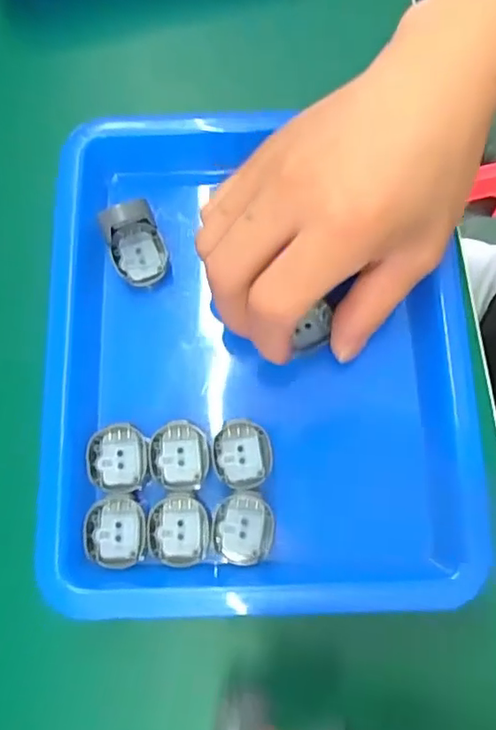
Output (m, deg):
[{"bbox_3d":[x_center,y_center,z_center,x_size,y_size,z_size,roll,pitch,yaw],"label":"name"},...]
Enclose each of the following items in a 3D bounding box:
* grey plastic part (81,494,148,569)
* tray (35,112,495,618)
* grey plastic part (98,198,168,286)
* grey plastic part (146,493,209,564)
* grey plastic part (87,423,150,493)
[{"bbox_3d":[-0.055,0.068,0.238,0.026,0.004,0.028,0,75,1],"label":"grey plastic part"},{"bbox_3d":[0.002,-0.009,0.253,0.181,0.028,0.214,0,75,1],"label":"tray"},{"bbox_3d":[-0.051,-0.054,0.259,0.025,0.023,0.029,-17,76,-3],"label":"grey plastic part"},{"bbox_3d":[-0.029,0.068,0.238,0.025,0.004,0.028,5,75,3],"label":"grey plastic part"},{"bbox_3d":[-0.055,0.039,0.244,0.025,0.005,0.028,-1,75,1],"label":"grey plastic part"}]

